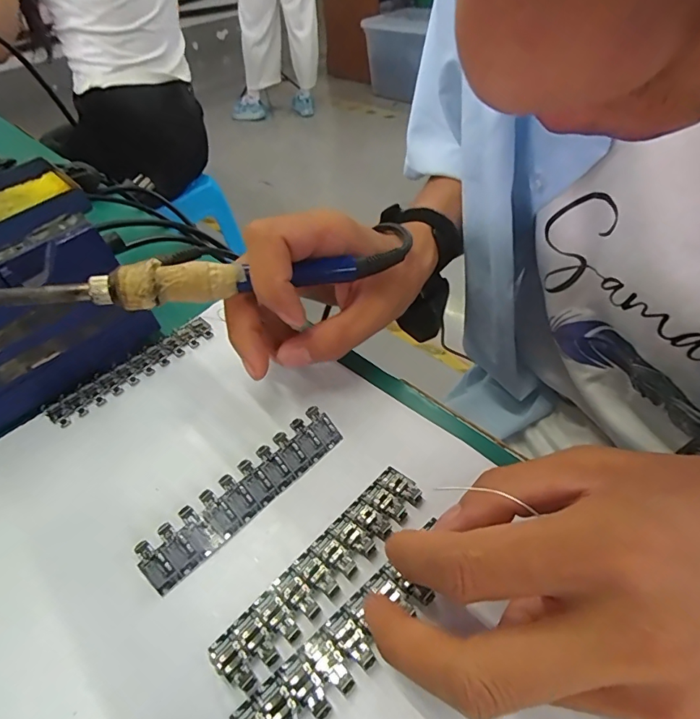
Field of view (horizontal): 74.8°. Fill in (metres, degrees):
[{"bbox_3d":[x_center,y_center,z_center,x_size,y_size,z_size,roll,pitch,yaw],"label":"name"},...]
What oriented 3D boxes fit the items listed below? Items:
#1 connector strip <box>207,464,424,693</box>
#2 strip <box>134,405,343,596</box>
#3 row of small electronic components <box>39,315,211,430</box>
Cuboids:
[{"bbox_3d":[-0.011,0.090,0.201,0.023,0.005,0.108,33,56,32],"label":"connector strip"},{"bbox_3d":[-0.049,0.063,0.222,0.108,0.005,0.024,-38,97,-26],"label":"strip"},{"bbox_3d":[-0.140,0.005,0.295,0.108,0.005,0.023,-37,69,-22],"label":"row of small electronic components"}]

